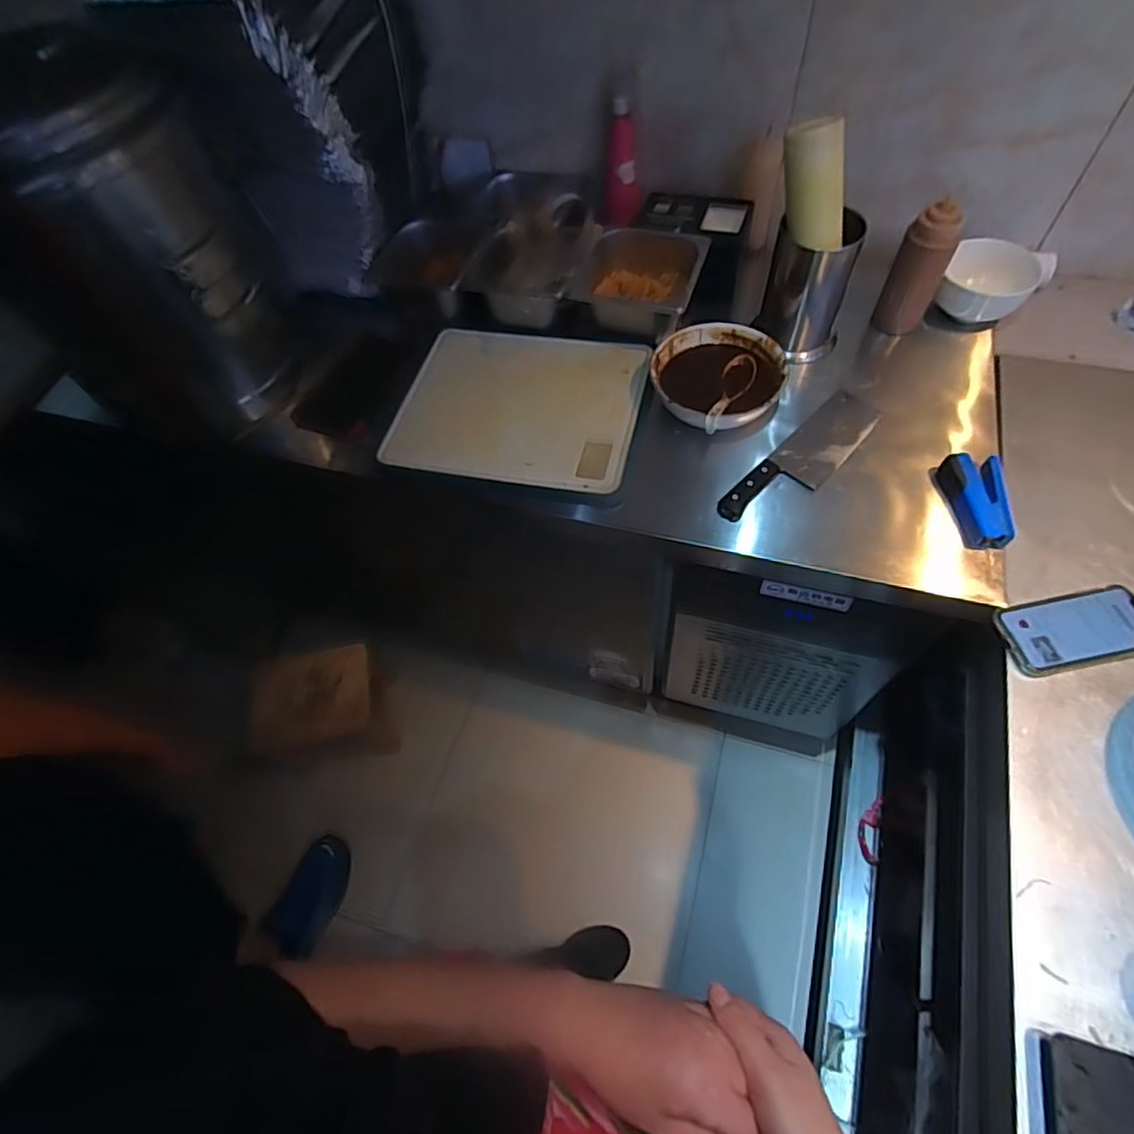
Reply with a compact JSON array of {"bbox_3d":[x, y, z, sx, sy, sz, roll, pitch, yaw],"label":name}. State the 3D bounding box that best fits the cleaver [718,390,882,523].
[{"bbox_3d":[0.307,-0.137,0.781,0.077,0.032,0.283,39,68,20],"label":"cleaver"}]

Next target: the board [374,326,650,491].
[{"bbox_3d":[-0.070,-0.238,0.872,0.345,0.013,0.279,8,61,14],"label":"board"}]

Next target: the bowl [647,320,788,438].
[{"bbox_3d":[0.203,-0.264,0.825,0.175,0.059,0.175,-1,61,1],"label":"bowl"}]

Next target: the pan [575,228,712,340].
[{"bbox_3d":[0.114,-0.427,0.909,0.163,0.090,0.142,15,62,10],"label":"pan"}]

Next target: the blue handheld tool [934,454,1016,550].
[{"bbox_3d":[0.485,-0.080,0.718,0.065,0.039,0.122,10,61,7],"label":"blue handheld tool"}]

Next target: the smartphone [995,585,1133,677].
[{"bbox_3d":[0.545,0.066,0.639,0.156,0.014,0.080,-10,61,-4],"label":"smartphone"}]

